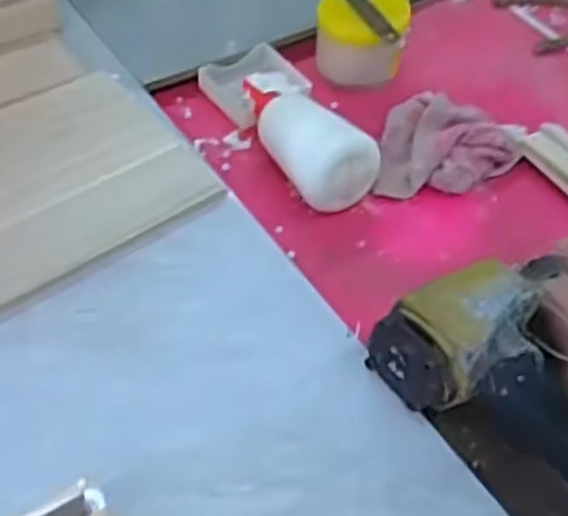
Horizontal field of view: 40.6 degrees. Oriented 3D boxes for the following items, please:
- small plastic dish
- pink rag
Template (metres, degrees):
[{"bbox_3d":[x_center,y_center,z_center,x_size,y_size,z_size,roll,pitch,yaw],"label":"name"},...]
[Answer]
[{"bbox_3d":[-0.025,-0.151,0.670,0.083,0.019,0.070,-24,57,-23],"label":"small plastic dish"},{"bbox_3d":[0.135,-0.090,0.613,0.115,0.042,0.085,4,51,-3],"label":"pink rag"}]

